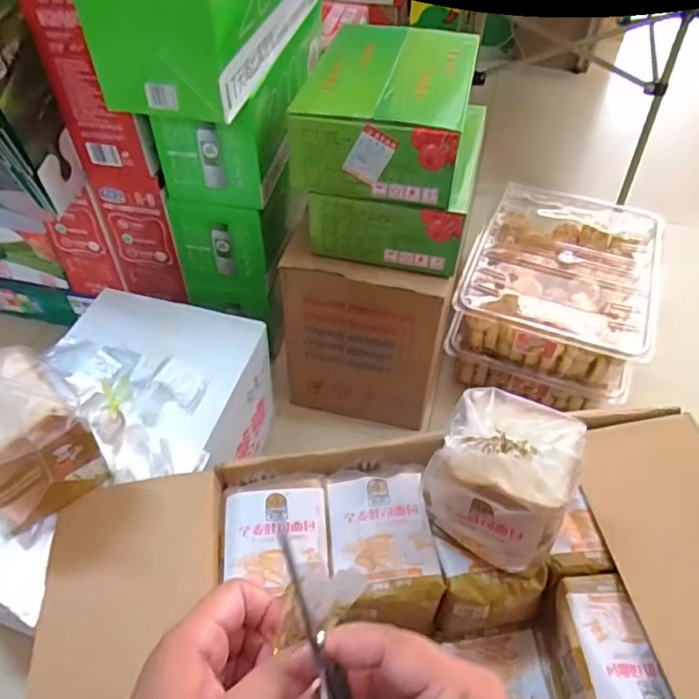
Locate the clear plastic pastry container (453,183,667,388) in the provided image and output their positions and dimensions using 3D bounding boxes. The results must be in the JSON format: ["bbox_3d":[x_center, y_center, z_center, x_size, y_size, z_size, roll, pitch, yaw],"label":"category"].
[{"bbox_3d":[0.381,-0.134,1.056,0.304,0.105,0.383,16,51,16],"label":"clear plastic pastry container"}]

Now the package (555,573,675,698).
[{"bbox_3d":[0.270,0.347,0.630,0.090,0.111,0.169,-5,48,-2],"label":"package"}]

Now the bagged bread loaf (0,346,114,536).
[{"bbox_3d":[-0.349,0.079,0.613,0.121,0.256,0.103,-32,55,-24],"label":"bagged bread loaf"}]

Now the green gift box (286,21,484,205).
[{"bbox_3d":[0.047,-0.317,0.801,0.207,0.107,0.239,8,49,9],"label":"green gift box"}]

